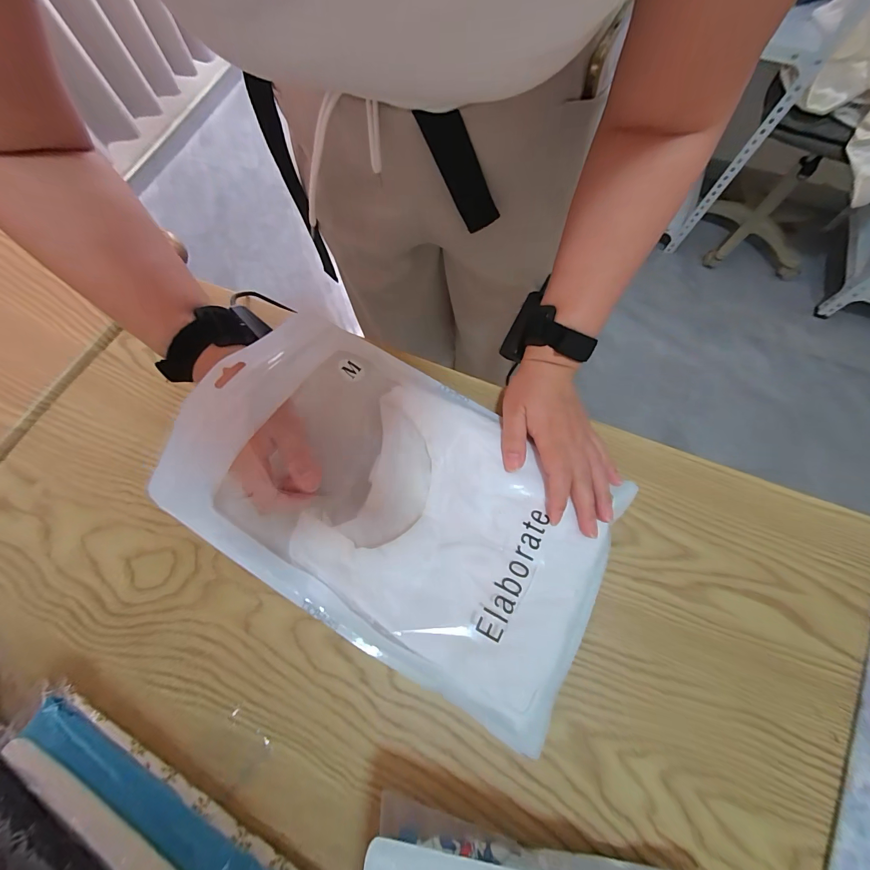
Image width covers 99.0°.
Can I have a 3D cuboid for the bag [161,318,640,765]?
[{"bbox_3d":[-0.020,0.052,0.289,0.341,0.079,0.216,34,77,9],"label":"bag"}]

